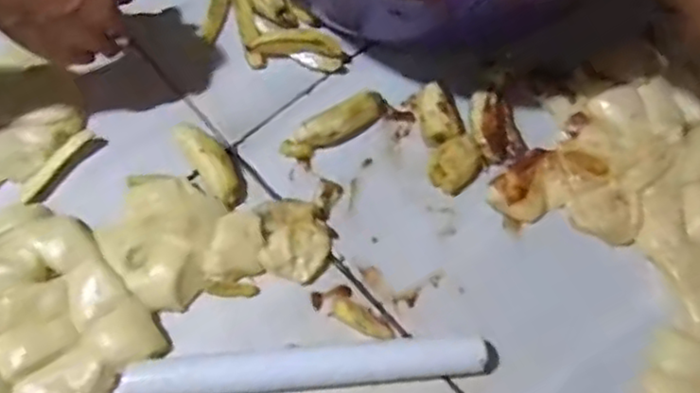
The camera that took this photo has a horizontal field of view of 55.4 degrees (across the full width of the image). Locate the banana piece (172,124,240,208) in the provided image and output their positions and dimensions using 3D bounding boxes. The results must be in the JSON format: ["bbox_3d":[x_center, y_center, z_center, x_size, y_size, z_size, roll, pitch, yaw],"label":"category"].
[{"bbox_3d":[-0.102,-0.027,0.494,0.028,0.025,0.070,-37,73,-17],"label":"banana piece"}]

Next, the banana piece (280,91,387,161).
[{"bbox_3d":[-0.011,-0.054,0.508,0.087,0.022,0.022,-28,71,-14],"label":"banana piece"}]

